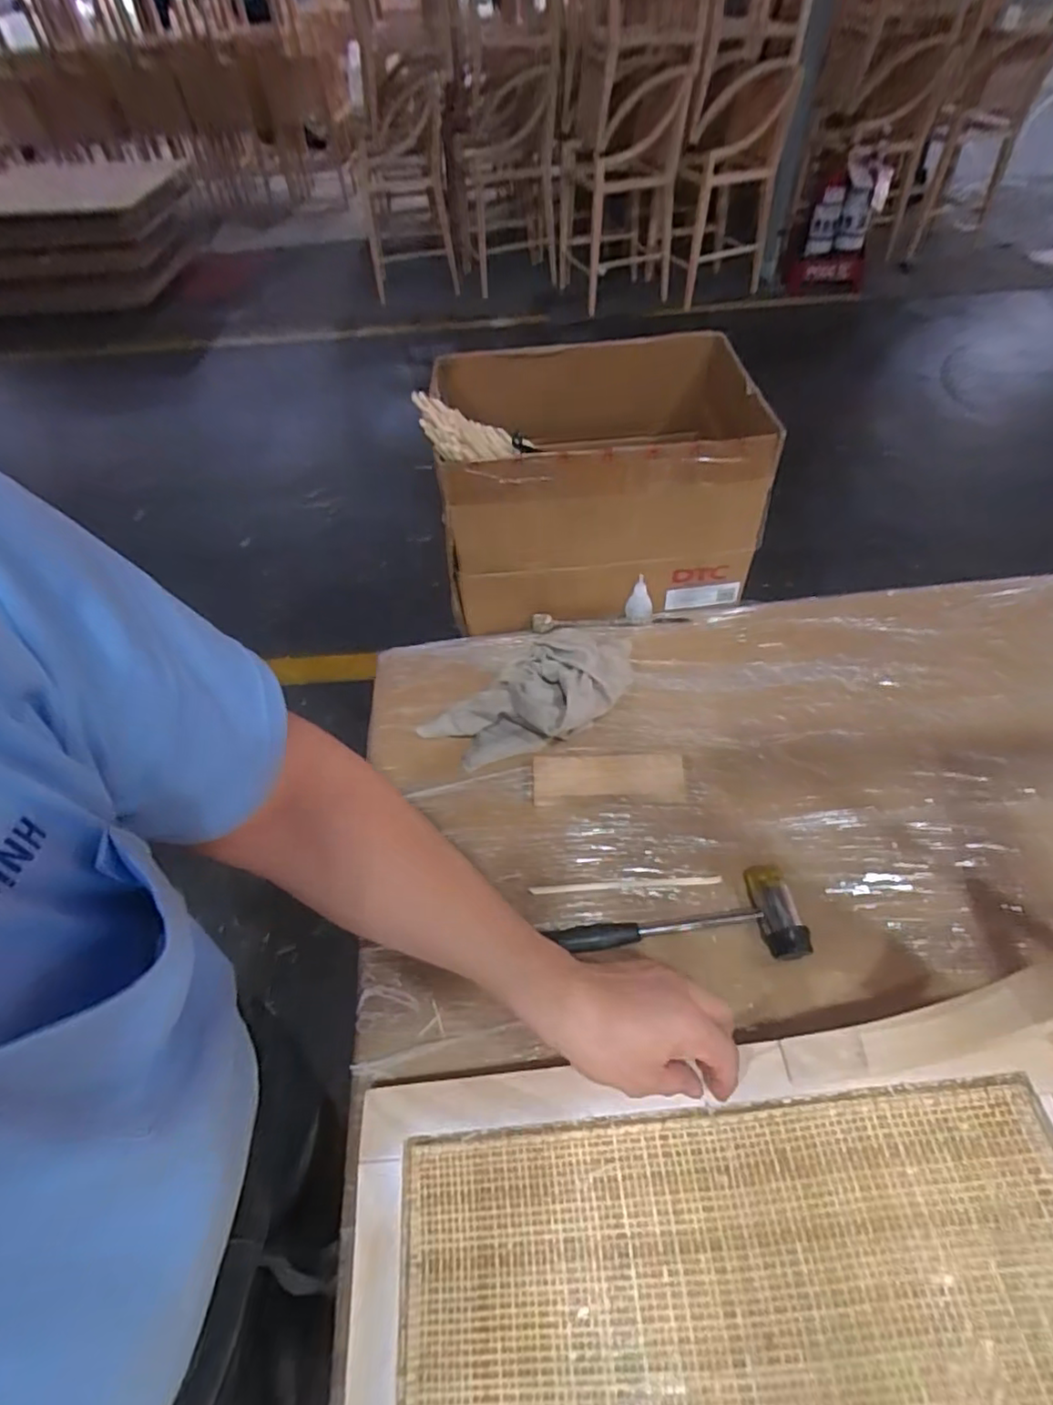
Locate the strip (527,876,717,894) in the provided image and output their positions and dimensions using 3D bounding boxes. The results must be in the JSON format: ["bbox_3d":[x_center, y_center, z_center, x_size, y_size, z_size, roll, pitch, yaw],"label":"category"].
[{"bbox_3d":[0.099,0.182,0.626,0.186,0.004,0.008,-3,52,2],"label":"strip"}]

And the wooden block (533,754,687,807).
[{"bbox_3d":[0.089,0.080,0.687,0.162,0.021,0.056,-2,50,3],"label":"wooden block"}]

